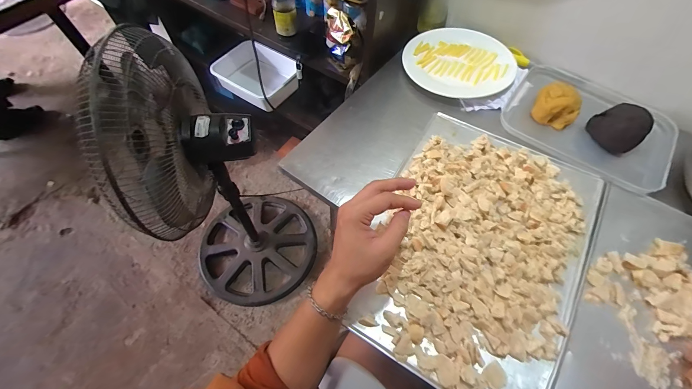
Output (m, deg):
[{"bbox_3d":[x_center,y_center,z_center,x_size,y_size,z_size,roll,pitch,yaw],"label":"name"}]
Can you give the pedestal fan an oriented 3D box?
[{"bbox_3d":[-0.395,0.010,0.909,0.356,0.931,0.435,23,61,11],"label":"pedestal fan"}]

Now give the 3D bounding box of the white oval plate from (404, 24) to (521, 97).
[{"bbox_3d":[0.264,-0.324,0.691,0.242,0.023,0.236,8,61,4],"label":"white oval plate"}]

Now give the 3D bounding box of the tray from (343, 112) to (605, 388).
[{"bbox_3d":[0.215,0.065,0.467,0.316,0.027,0.445,29,65,15],"label":"tray"}]

